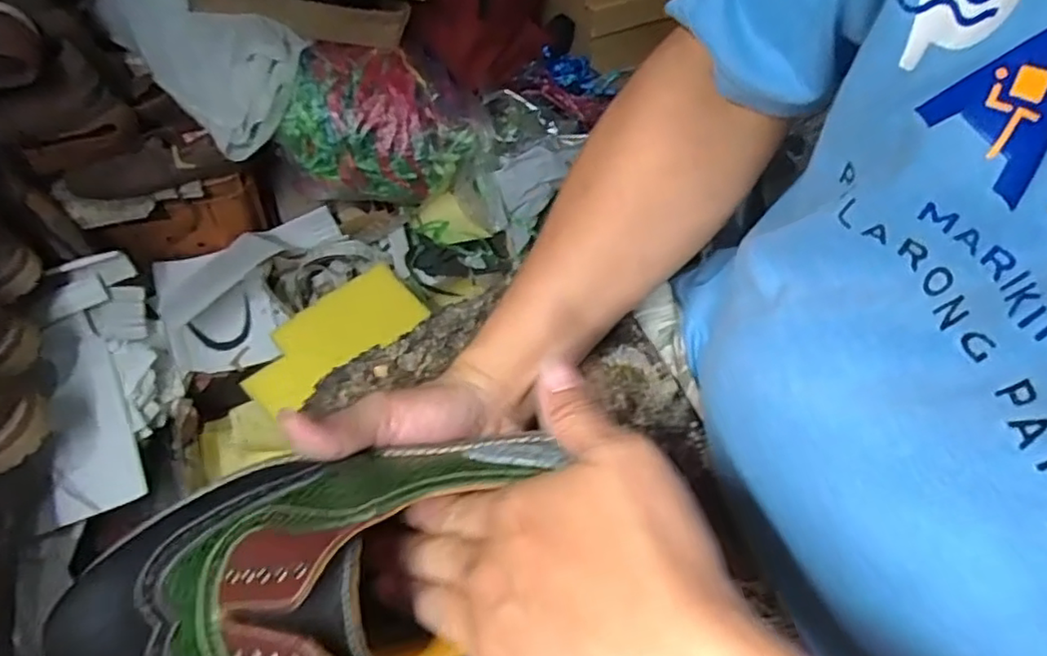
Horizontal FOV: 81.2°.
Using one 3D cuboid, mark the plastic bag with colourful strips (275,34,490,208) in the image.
[{"bbox_3d":[-0.201,-0.289,0.874,0.282,0.177,0.144,-14,57,-10],"label":"plastic bag with colourful strips"}]

